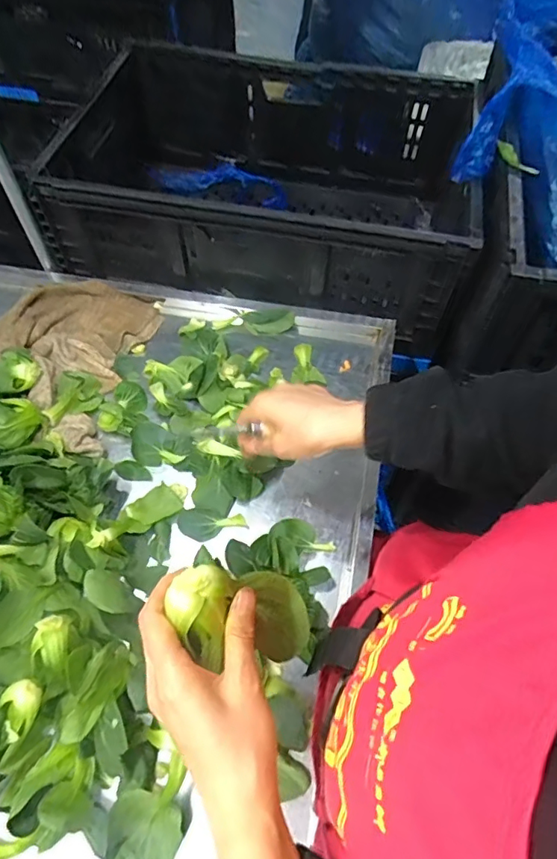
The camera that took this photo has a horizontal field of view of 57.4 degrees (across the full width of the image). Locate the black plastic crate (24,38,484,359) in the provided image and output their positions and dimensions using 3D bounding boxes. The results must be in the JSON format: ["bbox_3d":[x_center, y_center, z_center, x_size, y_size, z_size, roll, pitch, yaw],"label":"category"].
[{"bbox_3d":[-0.023,-0.389,0.829,0.614,0.231,0.404,9,61,6],"label":"black plastic crate"}]

